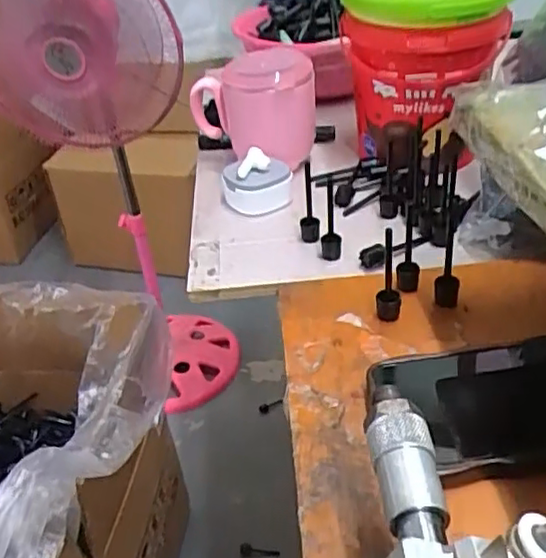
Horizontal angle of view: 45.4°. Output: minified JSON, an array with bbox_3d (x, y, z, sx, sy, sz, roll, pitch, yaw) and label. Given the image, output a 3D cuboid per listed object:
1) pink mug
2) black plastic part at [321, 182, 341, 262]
[{"bbox_3d":[-0.018,-0.147,0.585,0.109,0.092,0.092,-8,36,-2],"label":"pink mug"},{"bbox_3d":[0.043,-0.042,0.480,0.015,0.057,0.013,-1,-8,7],"label":"black plastic part"}]

